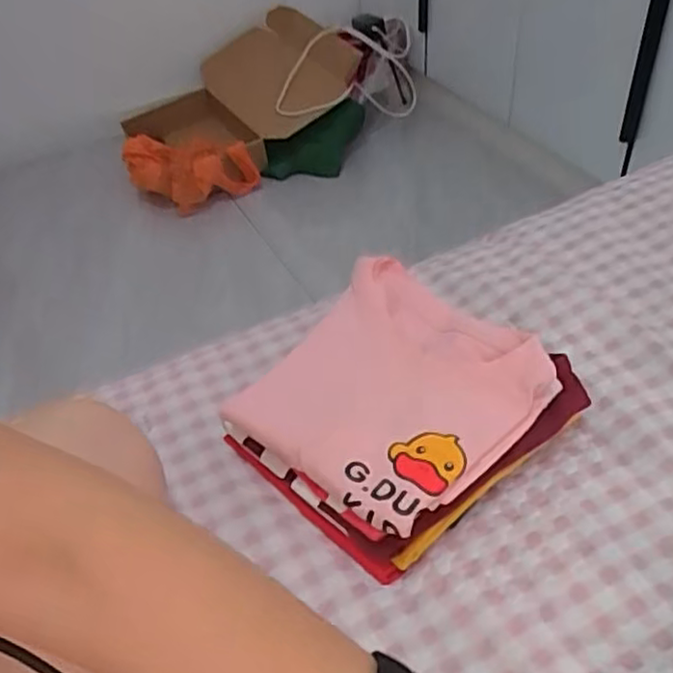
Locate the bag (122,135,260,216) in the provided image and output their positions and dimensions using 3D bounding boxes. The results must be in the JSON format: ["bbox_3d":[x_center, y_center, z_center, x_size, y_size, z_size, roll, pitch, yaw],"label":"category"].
[{"bbox_3d":[-0.357,-0.412,1.695,0.290,0.127,0.184,-17,44,-10],"label":"bag"}]

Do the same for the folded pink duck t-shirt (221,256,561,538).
[{"bbox_3d":[0.031,0.038,0.545,0.190,0.035,0.213,-41,47,-23],"label":"folded pink duck t-shirt"}]

